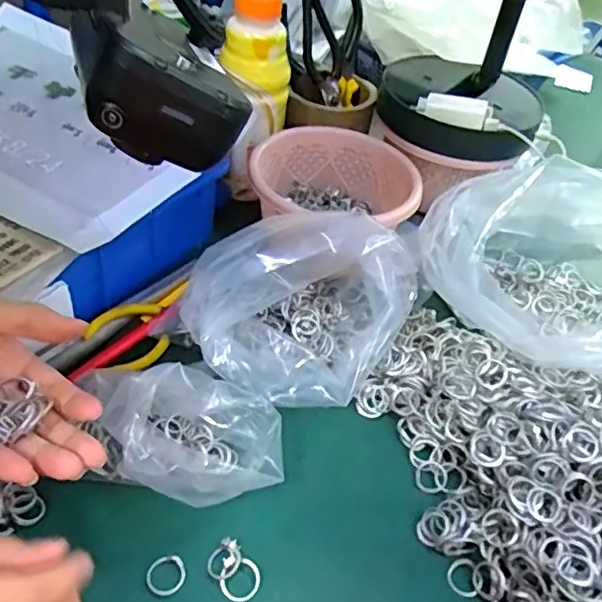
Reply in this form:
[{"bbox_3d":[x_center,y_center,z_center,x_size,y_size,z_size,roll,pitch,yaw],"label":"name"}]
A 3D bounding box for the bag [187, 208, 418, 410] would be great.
[{"bbox_3d":[0.002,0.009,0.442,0.159,0.101,0.118,-20,50,-28],"label":"bag"}]

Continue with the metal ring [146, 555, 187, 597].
[{"bbox_3d":[-0.078,0.159,0.354,0.022,0.004,0.021,5,43,-4],"label":"metal ring"}]

